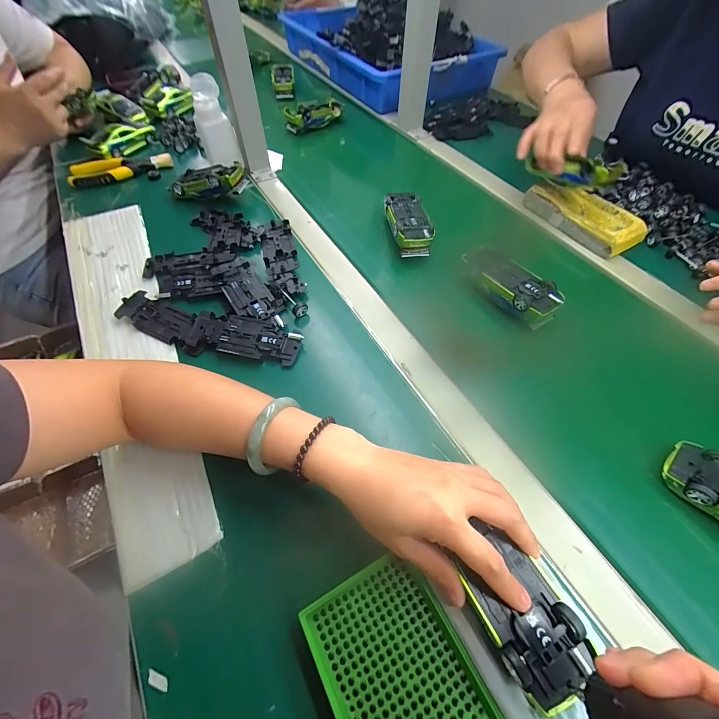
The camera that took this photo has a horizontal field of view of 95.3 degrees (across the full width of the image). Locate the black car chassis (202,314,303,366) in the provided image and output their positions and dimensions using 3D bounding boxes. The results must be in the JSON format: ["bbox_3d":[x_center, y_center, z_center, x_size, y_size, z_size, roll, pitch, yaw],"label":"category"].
[{"bbox_3d":[-0.122,-0.022,0.383,0.108,0.022,0.047,10,57,6],"label":"black car chassis"}]

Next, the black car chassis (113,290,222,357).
[{"bbox_3d":[-0.227,-0.047,0.394,0.136,0.017,0.050,23,59,14],"label":"black car chassis"}]

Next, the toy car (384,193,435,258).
[{"bbox_3d":[0.072,-0.204,0.488,0.055,0.035,0.118,-4,57,-3],"label":"toy car"}]

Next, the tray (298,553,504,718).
[{"bbox_3d":[0.029,0.214,0.214,0.091,0.015,0.136,-25,60,-16],"label":"tray"}]

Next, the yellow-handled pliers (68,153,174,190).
[{"bbox_3d":[-0.431,-0.349,0.591,0.167,0.016,0.062,-19,59,-12],"label":"yellow-handled pliers"}]

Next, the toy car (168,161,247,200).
[{"bbox_3d":[-0.248,-0.290,0.537,0.130,0.039,0.049,-1,55,14],"label":"toy car"}]

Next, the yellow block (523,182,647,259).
[{"bbox_3d":[0.342,-0.222,0.505,0.073,0.038,0.168,-29,61,-18],"label":"yellow block"}]

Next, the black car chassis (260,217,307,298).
[{"bbox_3d":[-0.112,-0.147,0.462,0.046,0.015,0.158,-13,57,-9],"label":"black car chassis"}]

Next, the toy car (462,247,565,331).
[{"bbox_3d":[0.189,-0.093,0.414,0.053,0.037,0.124,-40,65,-23],"label":"toy car"}]

